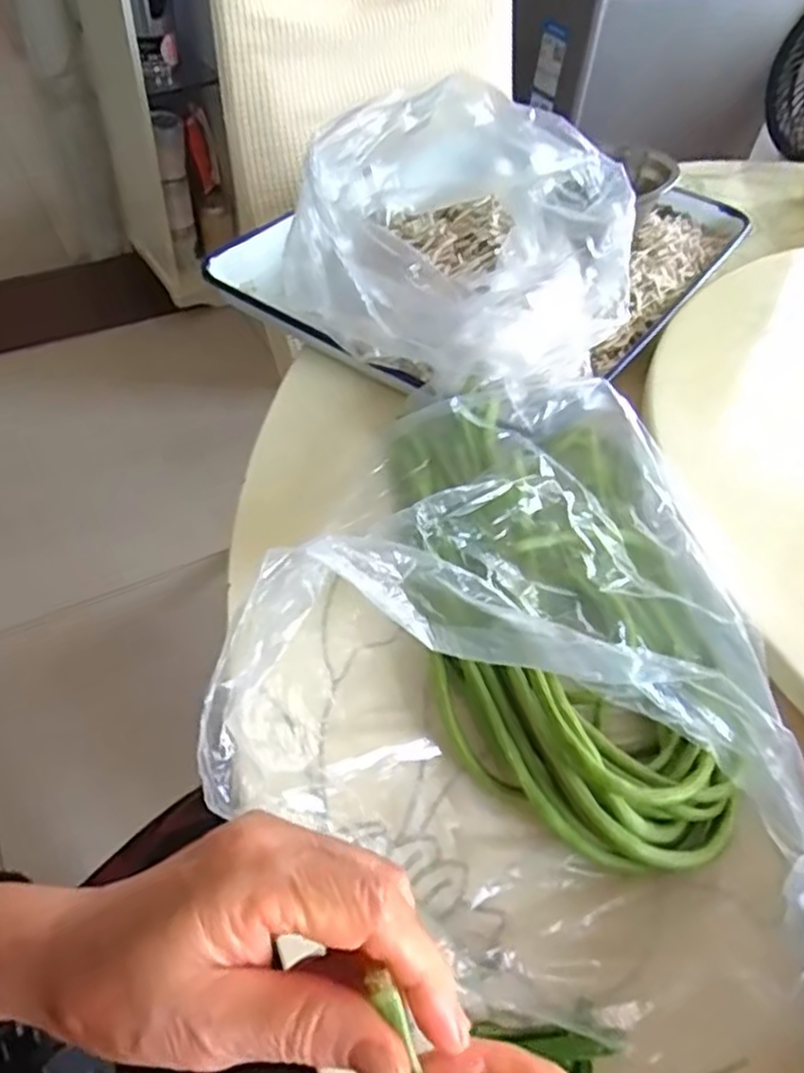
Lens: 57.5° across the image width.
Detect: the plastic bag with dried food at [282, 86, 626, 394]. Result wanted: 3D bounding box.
[{"bbox_3d":[0.051,-0.208,0.537,0.224,0.150,0.186,23,52,15],"label":"plastic bag with dried food"}]

